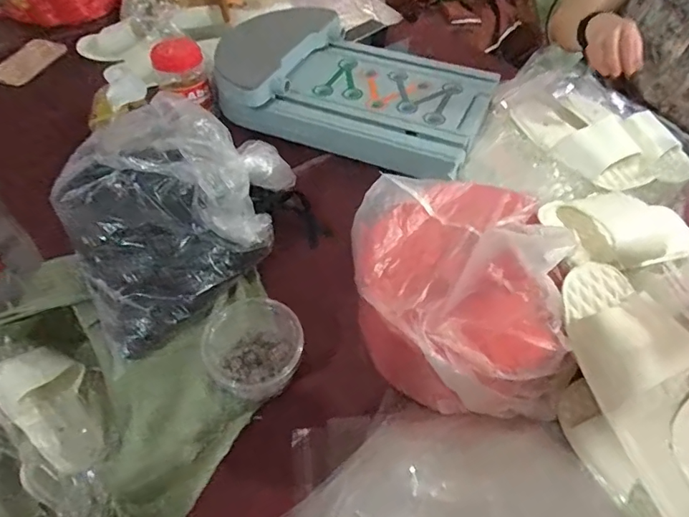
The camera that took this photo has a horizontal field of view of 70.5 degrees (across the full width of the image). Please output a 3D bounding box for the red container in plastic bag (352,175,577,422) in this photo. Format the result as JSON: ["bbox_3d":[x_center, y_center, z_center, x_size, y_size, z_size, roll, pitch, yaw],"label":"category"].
[{"bbox_3d":[0.129,0.027,0.594,0.234,0.173,0.282,1,50,-1],"label":"red container in plastic bag"}]

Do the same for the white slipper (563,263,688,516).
[{"bbox_3d":[0.311,0.137,0.500,0.110,0.081,0.276,-13,80,-12],"label":"white slipper"}]

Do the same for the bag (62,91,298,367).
[{"bbox_3d":[-0.218,-0.078,0.648,0.196,0.204,0.316,37,58,25],"label":"bag"}]

